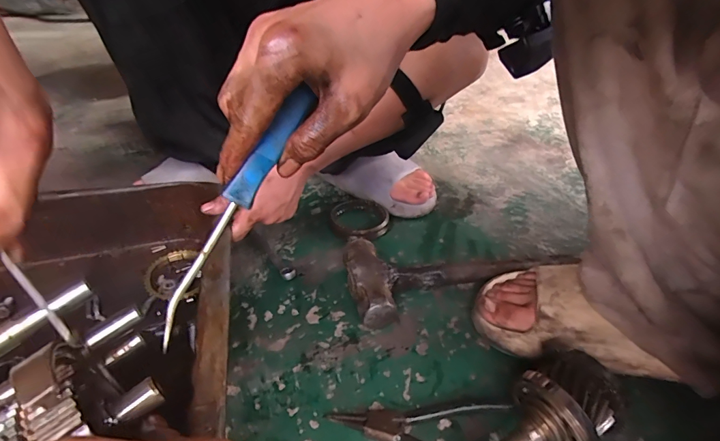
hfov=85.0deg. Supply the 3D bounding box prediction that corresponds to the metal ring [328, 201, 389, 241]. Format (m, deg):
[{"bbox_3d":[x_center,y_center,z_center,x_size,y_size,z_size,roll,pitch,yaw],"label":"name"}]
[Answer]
[{"bbox_3d":[-0.001,-0.002,0.607,0.092,0.020,0.092,6,35,9],"label":"metal ring"}]

